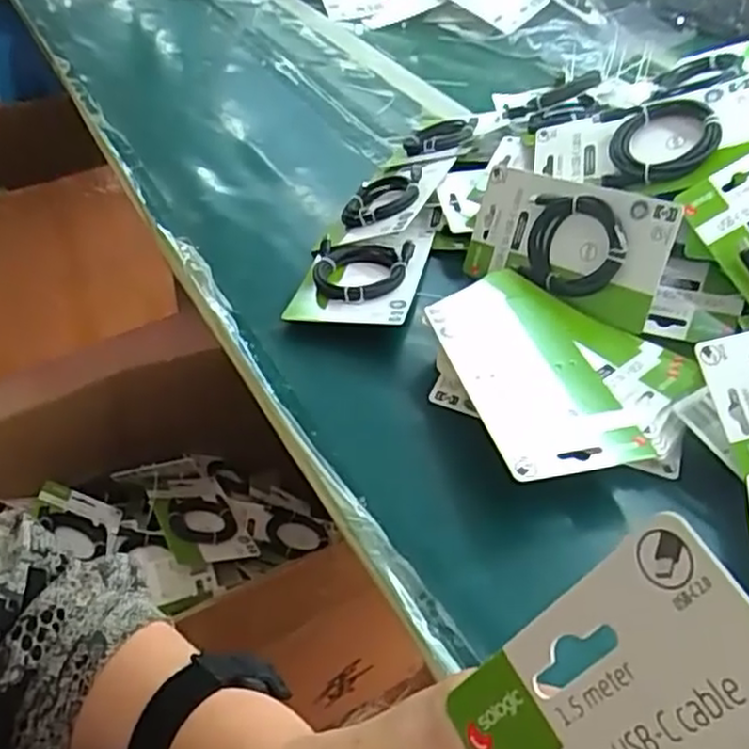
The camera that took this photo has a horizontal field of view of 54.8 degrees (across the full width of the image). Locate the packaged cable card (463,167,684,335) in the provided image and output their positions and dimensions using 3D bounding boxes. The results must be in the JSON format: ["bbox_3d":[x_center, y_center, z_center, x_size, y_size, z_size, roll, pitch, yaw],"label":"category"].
[{"bbox_3d":[0.155,-0.110,0.604,0.179,0.099,0.020,26,20,37],"label":"packaged cable card"}]

